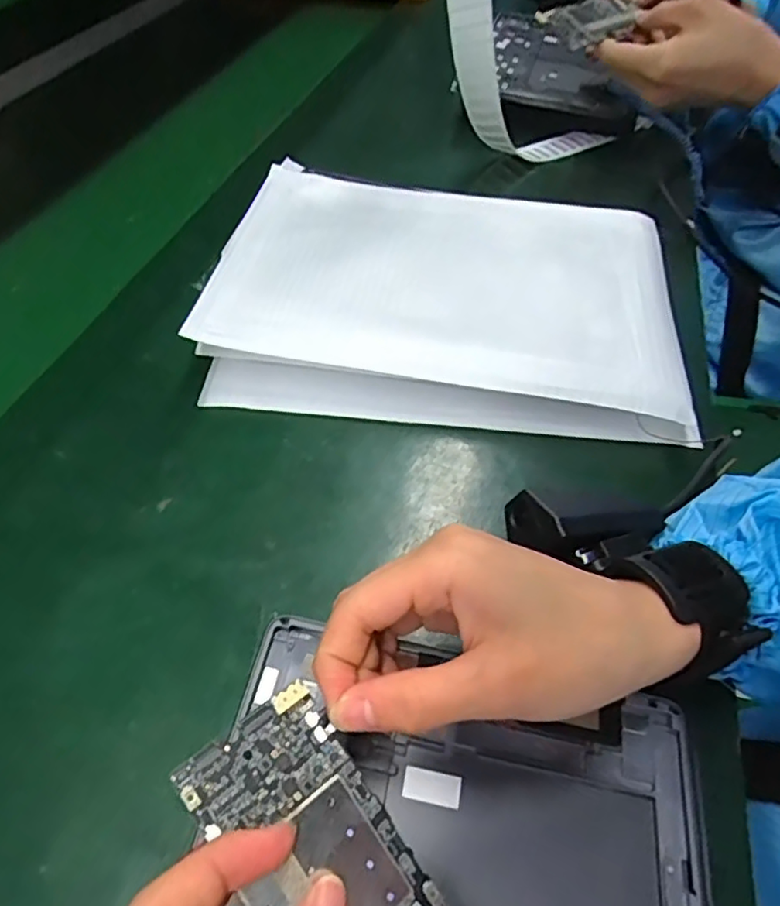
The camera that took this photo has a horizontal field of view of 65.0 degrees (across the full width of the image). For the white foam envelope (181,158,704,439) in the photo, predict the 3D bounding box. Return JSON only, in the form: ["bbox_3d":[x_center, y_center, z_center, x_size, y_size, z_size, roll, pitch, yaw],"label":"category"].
[{"bbox_3d":[0.041,-0.111,0.416,0.297,0.038,0.224,8,50,5],"label":"white foam envelope"}]

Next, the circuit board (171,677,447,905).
[{"bbox_3d":[-0.009,0.130,0.173,0.042,0.004,0.123,-32,77,-26],"label":"circuit board"}]

